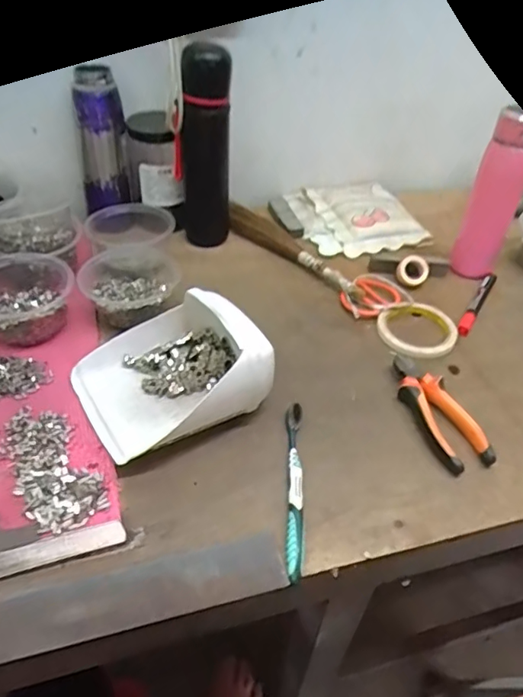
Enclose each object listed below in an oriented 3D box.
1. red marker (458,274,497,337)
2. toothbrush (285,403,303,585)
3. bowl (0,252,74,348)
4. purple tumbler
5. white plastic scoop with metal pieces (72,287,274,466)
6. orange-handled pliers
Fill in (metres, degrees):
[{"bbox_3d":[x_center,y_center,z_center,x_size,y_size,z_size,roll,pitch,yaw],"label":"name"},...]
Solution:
[{"bbox_3d":[0.287,-0.061,0.729,0.015,0.010,0.151,25,47,21],"label":"red marker"},{"bbox_3d":[0.031,0.122,0.510,0.015,0.009,0.179,4,43,0],"label":"toothbrush"},{"bbox_3d":[-0.270,-0.059,0.620,0.101,0.059,0.103,2,43,-2],"label":"bowl"},{"bbox_3d":[-0.215,-0.277,0.737,0.063,0.189,0.075,-5,44,-10],"label":"purple tumbler"},{"bbox_3d":[-0.092,0.019,0.552,0.172,0.088,0.149,-20,48,-24],"label":"white plastic scoop with metal pieces"},{"bbox_3d":[0.183,0.063,0.580,0.049,0.024,0.145,-13,45,-18],"label":"orange-handled pliers"}]

